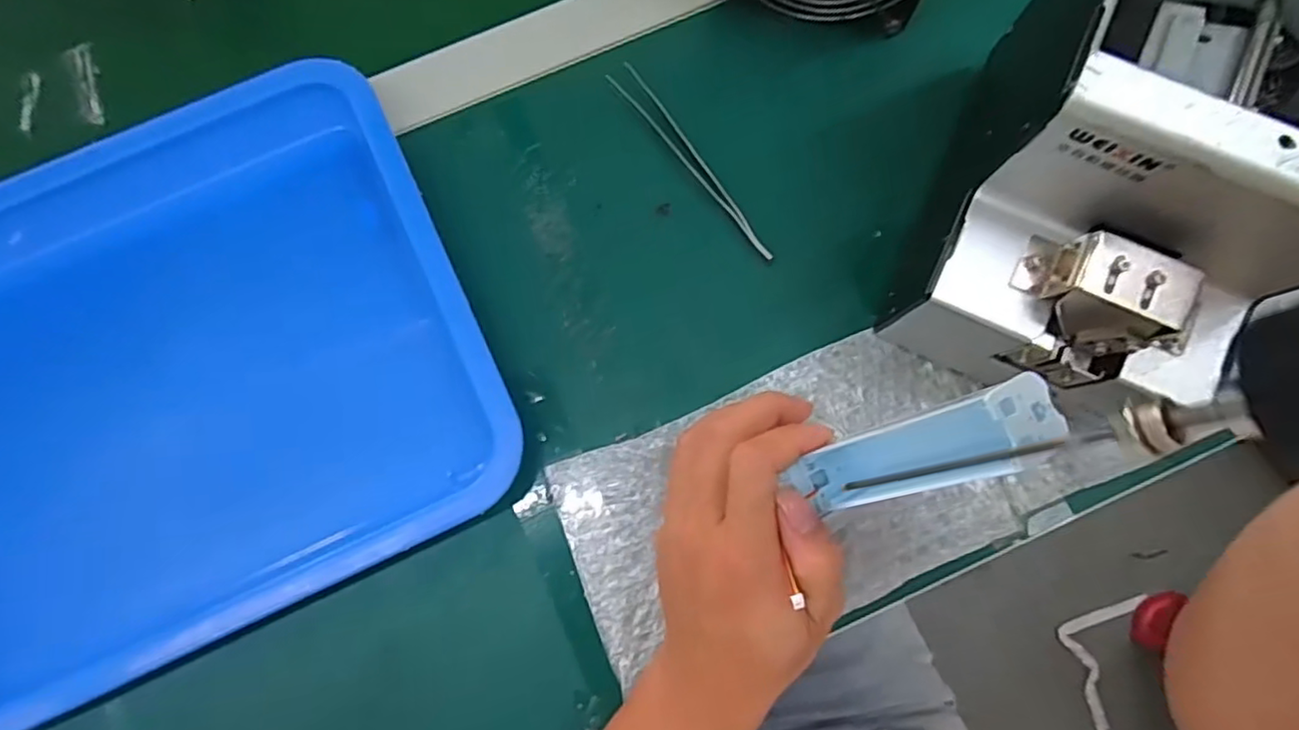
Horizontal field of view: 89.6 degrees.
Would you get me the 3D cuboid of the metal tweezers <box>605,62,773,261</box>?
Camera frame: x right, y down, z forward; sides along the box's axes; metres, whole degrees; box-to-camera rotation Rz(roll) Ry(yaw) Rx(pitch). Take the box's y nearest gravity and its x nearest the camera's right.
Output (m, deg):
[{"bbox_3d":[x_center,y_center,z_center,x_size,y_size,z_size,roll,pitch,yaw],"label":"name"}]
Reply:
[{"bbox_3d":[0.026,-0.117,0.371,0.015,0.004,0.142,-37,81,-7],"label":"metal tweezers"}]

